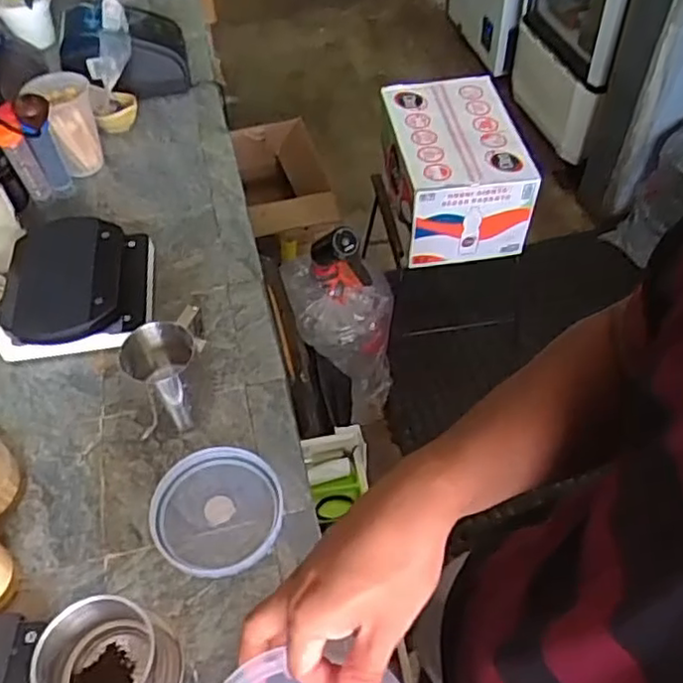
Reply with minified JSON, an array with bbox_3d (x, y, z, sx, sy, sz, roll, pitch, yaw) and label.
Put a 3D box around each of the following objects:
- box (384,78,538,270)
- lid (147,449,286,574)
[{"bbox_3d":[0.265,-0.420,1.636,0.301,0.229,0.413,-9,53,-4],"label":"box"},{"bbox_3d":[-0.114,0.154,0.615,0.112,0.016,0.117,-1,53,2],"label":"lid"}]

